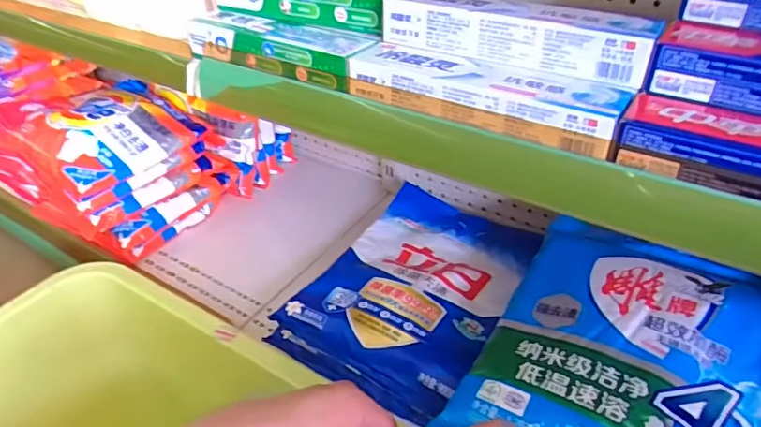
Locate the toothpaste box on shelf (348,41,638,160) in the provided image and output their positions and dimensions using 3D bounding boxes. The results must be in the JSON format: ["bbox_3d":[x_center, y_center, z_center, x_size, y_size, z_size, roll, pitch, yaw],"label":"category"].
[{"bbox_3d":[0.074,-0.092,0.392,0.199,0.032,0.055,20,42,26],"label":"toothpaste box on shelf"}]

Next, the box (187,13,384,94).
[{"bbox_3d":[-0.092,-0.150,0.478,0.185,0.031,0.049,20,42,25],"label":"box"}]

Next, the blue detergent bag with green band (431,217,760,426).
[{"bbox_3d":[0.245,0.143,0.515,0.261,0.069,0.294,22,43,28],"label":"blue detergent bag with green band"}]

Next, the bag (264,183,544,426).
[{"bbox_3d":[0.059,0.077,0.699,0.234,0.066,0.353,19,42,25],"label":"bag"}]

